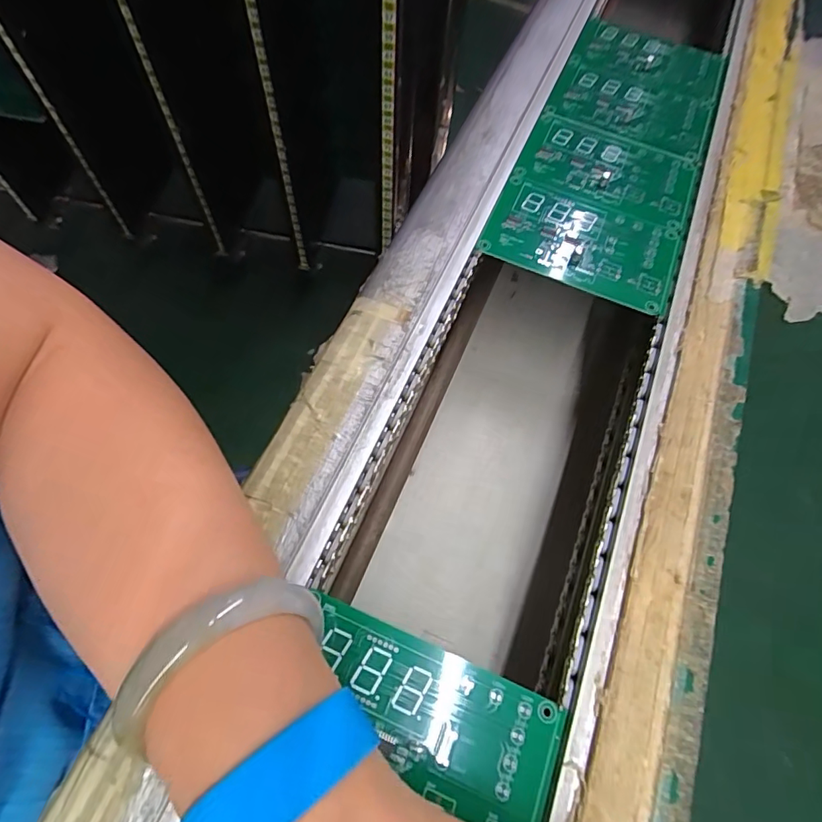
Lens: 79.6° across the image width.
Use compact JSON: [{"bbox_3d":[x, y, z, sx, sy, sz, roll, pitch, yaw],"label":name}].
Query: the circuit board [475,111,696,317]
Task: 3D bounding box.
[{"bbox_3d":[0.127,-0.145,0.338,0.119,0.008,0.150,22,65,8],"label":"circuit board"}]

